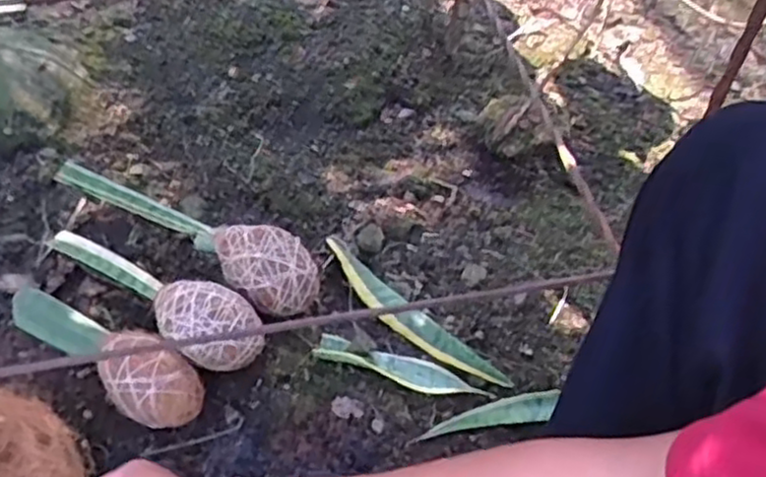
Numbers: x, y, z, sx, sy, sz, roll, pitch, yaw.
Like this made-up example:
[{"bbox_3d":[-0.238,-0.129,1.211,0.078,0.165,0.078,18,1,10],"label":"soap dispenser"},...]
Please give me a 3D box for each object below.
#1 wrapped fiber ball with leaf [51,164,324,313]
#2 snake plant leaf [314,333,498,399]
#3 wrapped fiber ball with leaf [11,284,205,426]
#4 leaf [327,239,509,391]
[{"bbox_3d":[-0.196,0.000,0.761,0.283,0.086,0.073,22,52,14],"label":"wrapped fiber ball with leaf"},{"bbox_3d":[0.020,0.127,0.720,0.173,0.017,0.032,15,52,7],"label":"snake plant leaf"},{"bbox_3d":[-0.262,0.106,0.692,0.220,0.069,0.062,31,56,20],"label":"wrapped fiber ball with leaf"},{"bbox_3d":[0.024,0.079,0.748,0.242,0.031,0.035,39,58,24],"label":"leaf"}]

